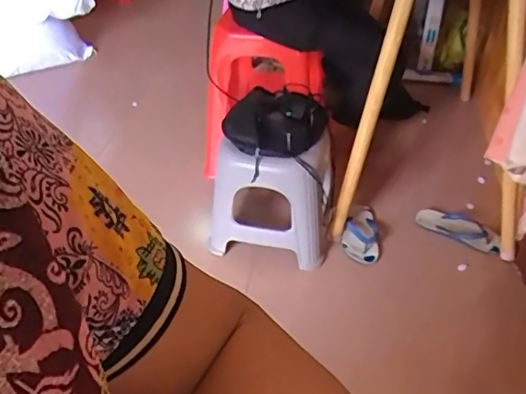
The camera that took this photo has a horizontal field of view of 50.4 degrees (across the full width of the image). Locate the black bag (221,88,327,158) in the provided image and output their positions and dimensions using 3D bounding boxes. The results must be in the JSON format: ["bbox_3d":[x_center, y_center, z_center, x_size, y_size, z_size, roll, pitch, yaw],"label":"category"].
[{"bbox_3d":[0.027,-0.192,1.391,0.221,0.078,0.227,27,47,31],"label":"black bag"}]

